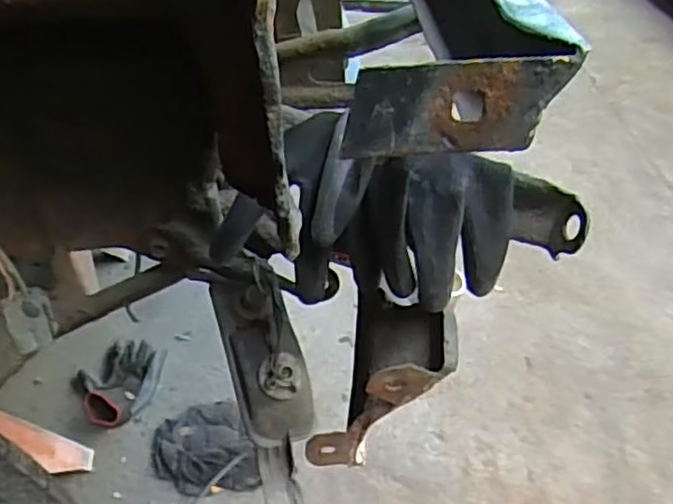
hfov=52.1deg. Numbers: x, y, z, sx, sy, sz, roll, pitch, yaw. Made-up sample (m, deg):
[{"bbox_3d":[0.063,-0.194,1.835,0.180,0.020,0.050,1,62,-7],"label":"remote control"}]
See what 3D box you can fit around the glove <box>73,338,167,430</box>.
[{"bbox_3d":[-0.368,0.202,1.126,0.139,0.043,0.193,6,36,5],"label":"glove"}]

